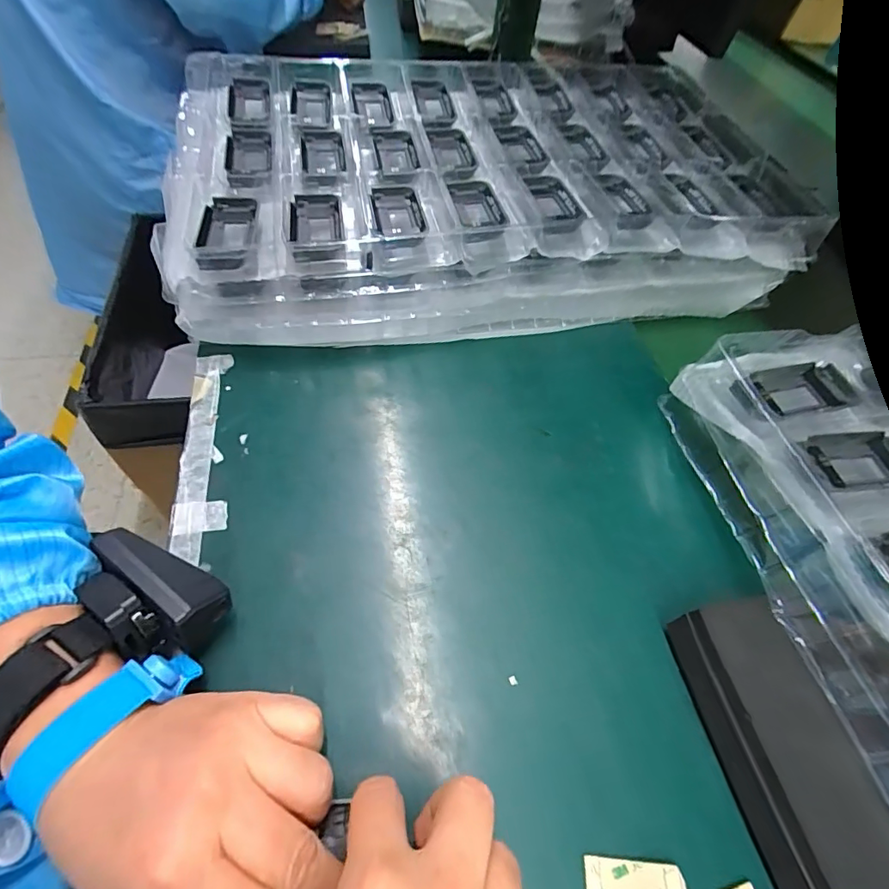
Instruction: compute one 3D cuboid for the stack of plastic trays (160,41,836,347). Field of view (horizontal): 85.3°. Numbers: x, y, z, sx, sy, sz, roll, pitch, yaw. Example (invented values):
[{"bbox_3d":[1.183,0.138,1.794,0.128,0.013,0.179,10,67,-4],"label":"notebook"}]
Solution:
[{"bbox_3d":[0.038,-0.240,0.450,0.496,0.114,0.310,-8,56,-10],"label":"stack of plastic trays"}]

